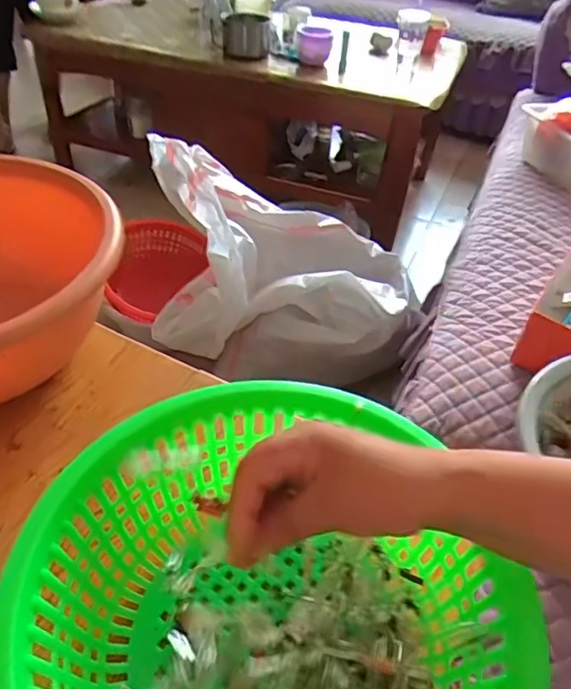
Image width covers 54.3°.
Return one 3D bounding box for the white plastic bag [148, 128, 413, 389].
[{"bbox_3d":[0.002,-0.190,1.213,0.540,0.429,0.365,9,42,4],"label":"white plastic bag"}]

